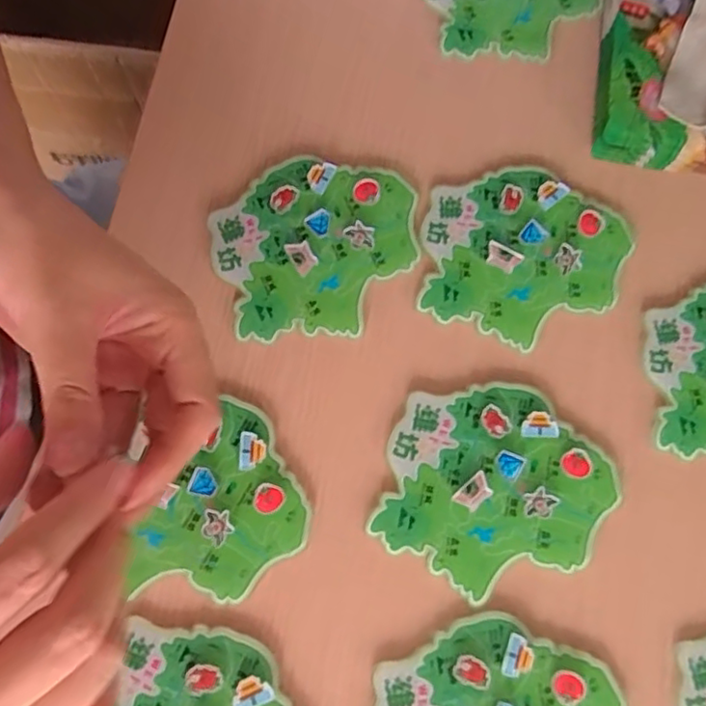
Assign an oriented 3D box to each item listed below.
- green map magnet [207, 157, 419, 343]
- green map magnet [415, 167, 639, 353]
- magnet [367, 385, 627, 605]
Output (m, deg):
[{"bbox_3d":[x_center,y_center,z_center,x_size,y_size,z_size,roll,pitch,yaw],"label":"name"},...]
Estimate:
[{"bbox_3d":[-0.019,-0.055,0.330,0.103,0.006,0.093,-6,75,-3],"label":"green map magnet"},{"bbox_3d":[0.089,-0.052,0.333,0.105,0.004,0.094,16,75,3],"label":"green map magnet"},{"bbox_3d":[0.067,0.063,0.302,0.104,0.005,0.096,26,76,6],"label":"magnet"}]

